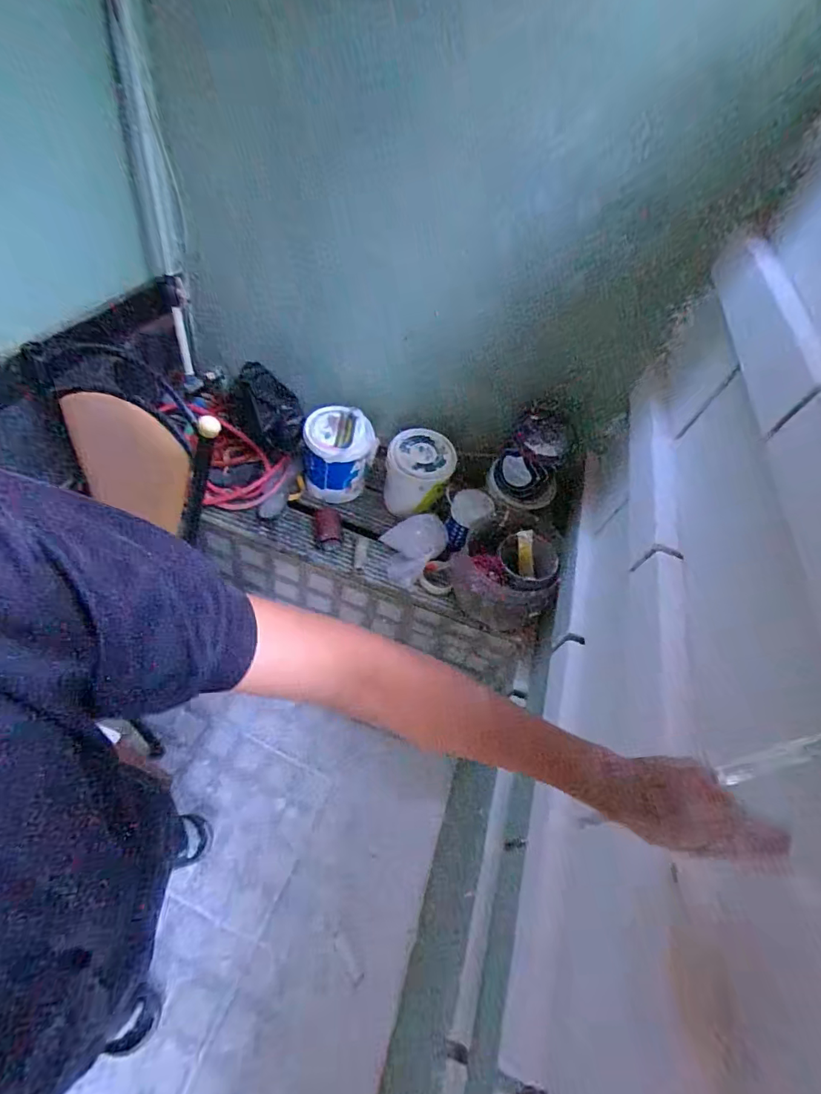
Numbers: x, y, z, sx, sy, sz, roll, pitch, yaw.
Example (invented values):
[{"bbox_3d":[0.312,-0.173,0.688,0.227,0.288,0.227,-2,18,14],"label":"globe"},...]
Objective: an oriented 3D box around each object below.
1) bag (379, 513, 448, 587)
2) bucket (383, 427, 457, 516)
[{"bbox_3d":[0.017,0.001,1.291,0.168,0.062,0.179,-5,54,-18],"label":"bag"},{"bbox_3d":[0.024,-0.208,1.332,0.177,0.173,0.162,7,51,-9],"label":"bucket"}]

